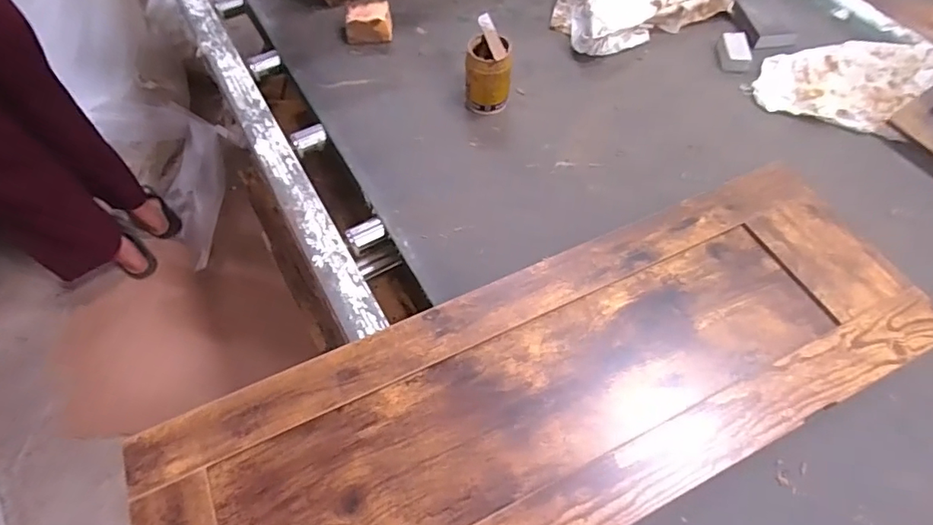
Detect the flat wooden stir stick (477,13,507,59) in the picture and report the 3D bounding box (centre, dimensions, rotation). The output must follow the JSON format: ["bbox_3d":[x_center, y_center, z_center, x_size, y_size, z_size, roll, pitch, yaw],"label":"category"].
[{"bbox_3d":[0.034,-0.310,0.693,0.020,0.007,0.097,-13,59,-7],"label":"flat wooden stir stick"}]

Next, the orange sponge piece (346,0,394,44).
[{"bbox_3d":[-0.159,-0.387,0.821,0.079,0.040,0.057,-10,59,-5],"label":"orange sponge piece"}]

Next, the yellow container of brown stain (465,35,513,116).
[{"bbox_3d":[0.030,-0.263,0.715,0.066,0.086,0.058,5,58,3],"label":"yellow container of brown stain"}]

